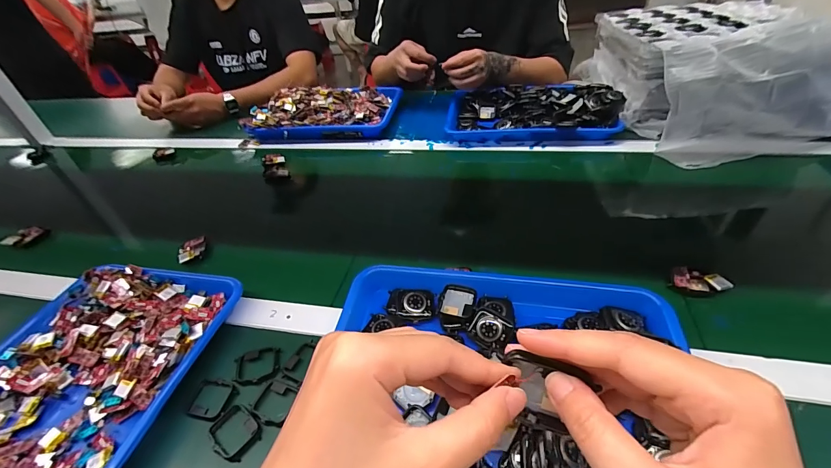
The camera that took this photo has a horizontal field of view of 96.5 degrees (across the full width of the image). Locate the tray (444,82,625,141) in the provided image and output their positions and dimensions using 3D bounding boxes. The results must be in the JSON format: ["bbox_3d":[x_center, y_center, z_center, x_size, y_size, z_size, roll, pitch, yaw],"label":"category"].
[{"bbox_3d":[0.228,-0.254,0.752,0.325,0.057,0.198,4,41,13],"label":"tray"}]

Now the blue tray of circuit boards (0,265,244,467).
[{"bbox_3d":[-0.376,0.171,0.388,0.273,0.046,0.337,4,41,13],"label":"blue tray of circuit boards"}]

